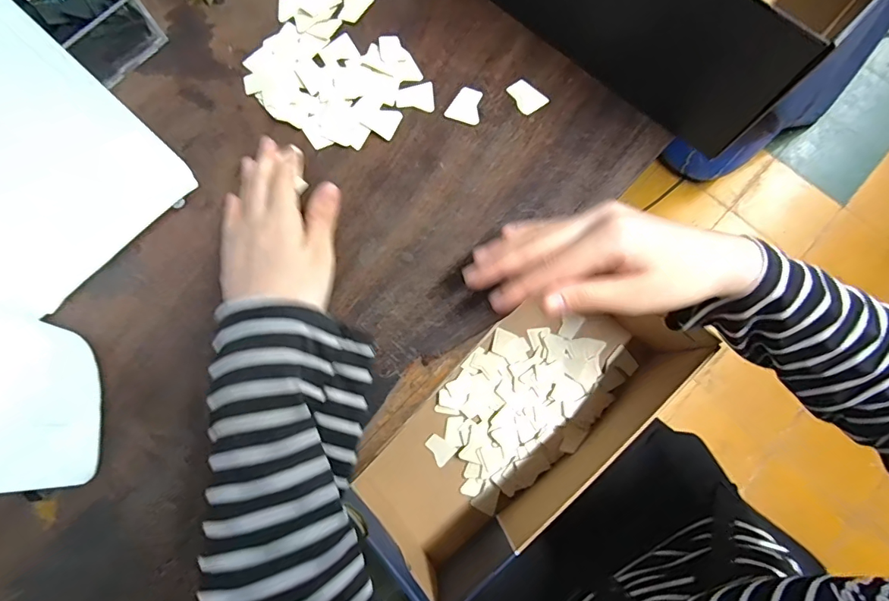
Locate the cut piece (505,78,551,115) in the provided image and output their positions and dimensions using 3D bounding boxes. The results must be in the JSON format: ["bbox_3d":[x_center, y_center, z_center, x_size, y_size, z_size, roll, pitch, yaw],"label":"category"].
[{"bbox_3d":[0.066,-0.164,0.374,0.022,0.004,0.030,-36,78,-8],"label":"cut piece"}]

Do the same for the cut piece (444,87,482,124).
[{"bbox_3d":[0.017,-0.157,0.373,0.027,0.004,0.032,19,76,5],"label":"cut piece"}]

